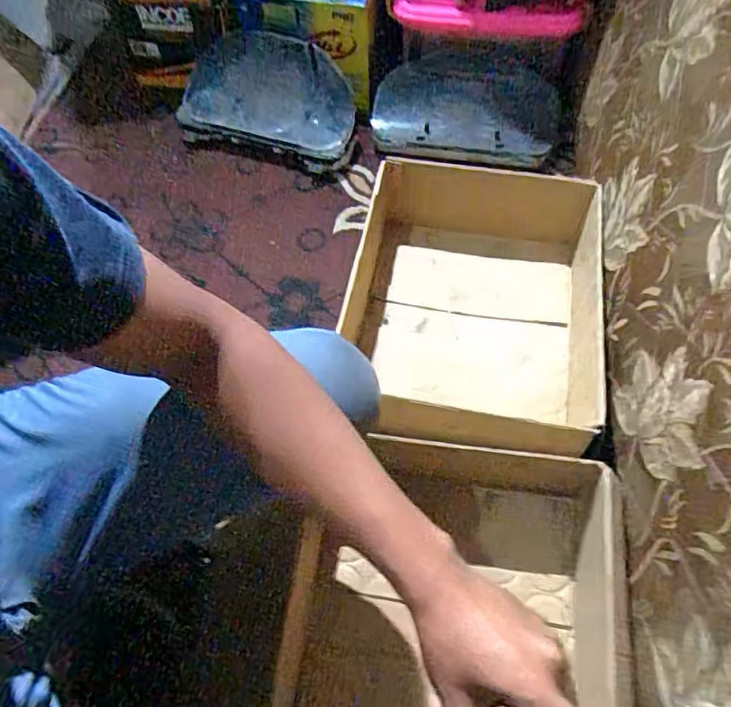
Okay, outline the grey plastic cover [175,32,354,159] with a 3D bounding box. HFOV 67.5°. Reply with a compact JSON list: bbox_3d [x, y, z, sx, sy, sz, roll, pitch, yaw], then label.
[{"bbox_3d":[-0.197,-0.501,1.085,0.360,0.157,0.150,16,63,11],"label":"grey plastic cover"}]

